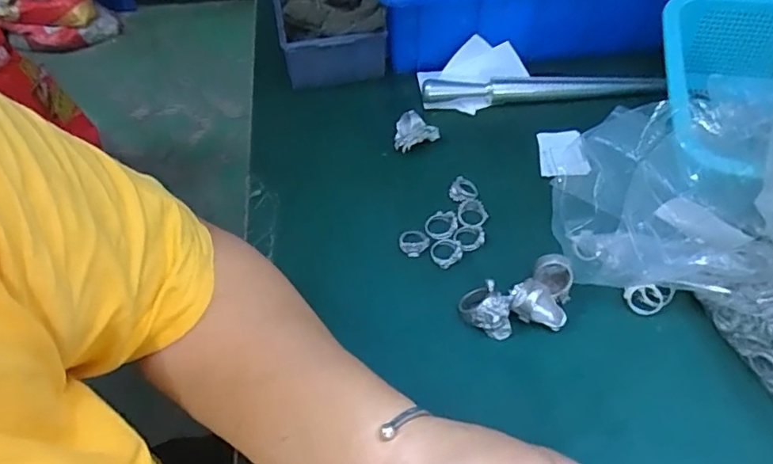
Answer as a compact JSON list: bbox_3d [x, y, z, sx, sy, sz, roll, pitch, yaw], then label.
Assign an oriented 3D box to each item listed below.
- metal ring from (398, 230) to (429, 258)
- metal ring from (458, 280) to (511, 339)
[{"bbox_3d":[0.020,0.007,0.417,0.020,0.004,0.023,28,58,22],"label":"metal ring"},{"bbox_3d":[0.066,0.048,0.371,0.035,0.026,0.029,13,53,12],"label":"metal ring"}]

